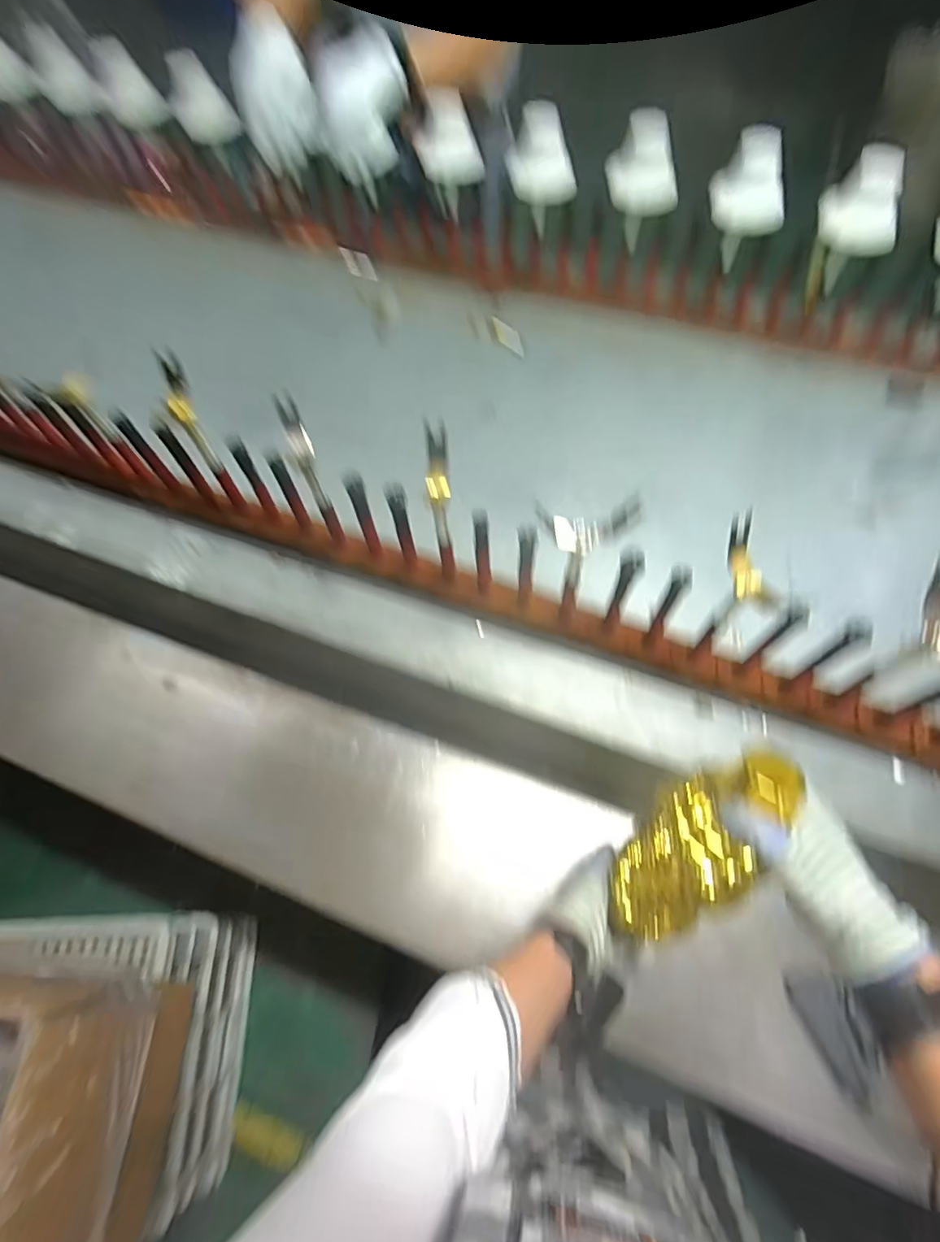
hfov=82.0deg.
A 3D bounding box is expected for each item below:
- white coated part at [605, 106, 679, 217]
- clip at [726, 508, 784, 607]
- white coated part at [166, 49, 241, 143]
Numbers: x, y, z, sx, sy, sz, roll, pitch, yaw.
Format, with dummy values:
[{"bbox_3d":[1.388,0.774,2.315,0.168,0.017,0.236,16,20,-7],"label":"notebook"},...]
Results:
[{"bbox_3d":[0.257,-0.667,0.792,0.106,0.113,0.039,30,64,15],"label":"white coated part"},{"bbox_3d":[0.246,-0.053,0.479,0.027,0.021,0.086,-20,99,-9],"label":"clip"},{"bbox_3d":[-0.483,-0.937,0.969,0.098,0.113,0.036,-27,64,-12],"label":"white coated part"}]

